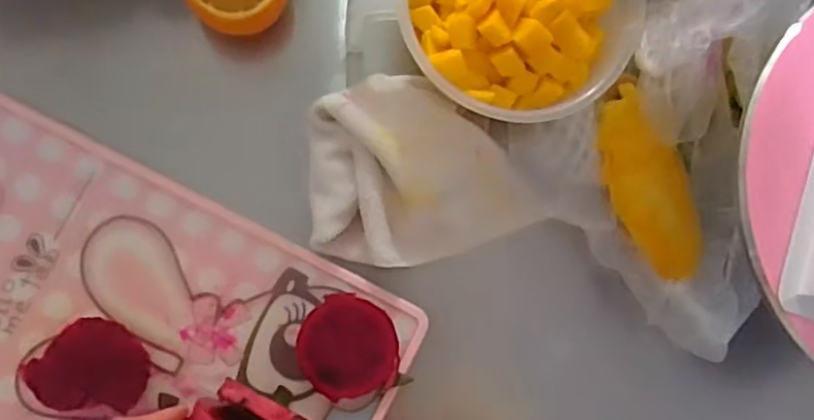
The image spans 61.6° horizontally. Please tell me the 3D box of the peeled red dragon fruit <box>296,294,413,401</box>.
[{"bbox_3d":[-0.041,0.099,0.495,0.071,0.015,0.074,-7,88,-6],"label":"peeled red dragon fruit"}]

